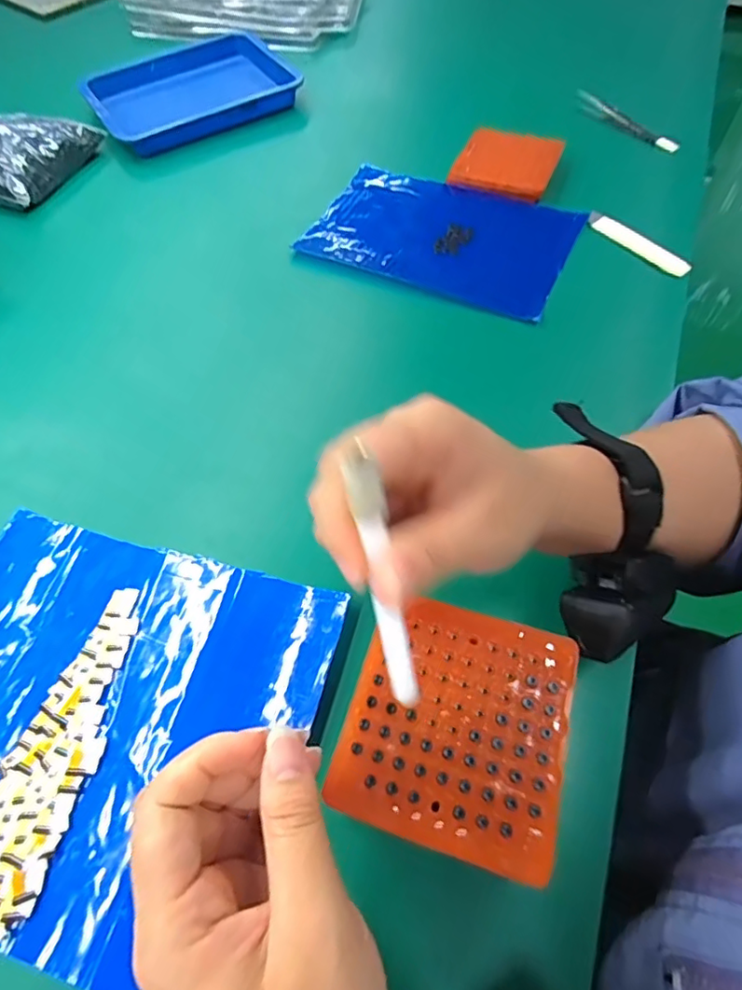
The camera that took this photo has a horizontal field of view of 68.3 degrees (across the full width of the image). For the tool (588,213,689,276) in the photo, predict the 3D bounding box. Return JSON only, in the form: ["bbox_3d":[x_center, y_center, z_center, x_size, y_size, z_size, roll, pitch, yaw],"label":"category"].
[{"bbox_3d":[0.226,-0.216,0.468,0.017,0.008,0.098,-32,63,-15],"label":"tool"}]

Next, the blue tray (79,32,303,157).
[{"bbox_3d":[-0.205,-0.465,0.626,0.217,0.028,0.171,-29,62,-14],"label":"blue tray"}]

